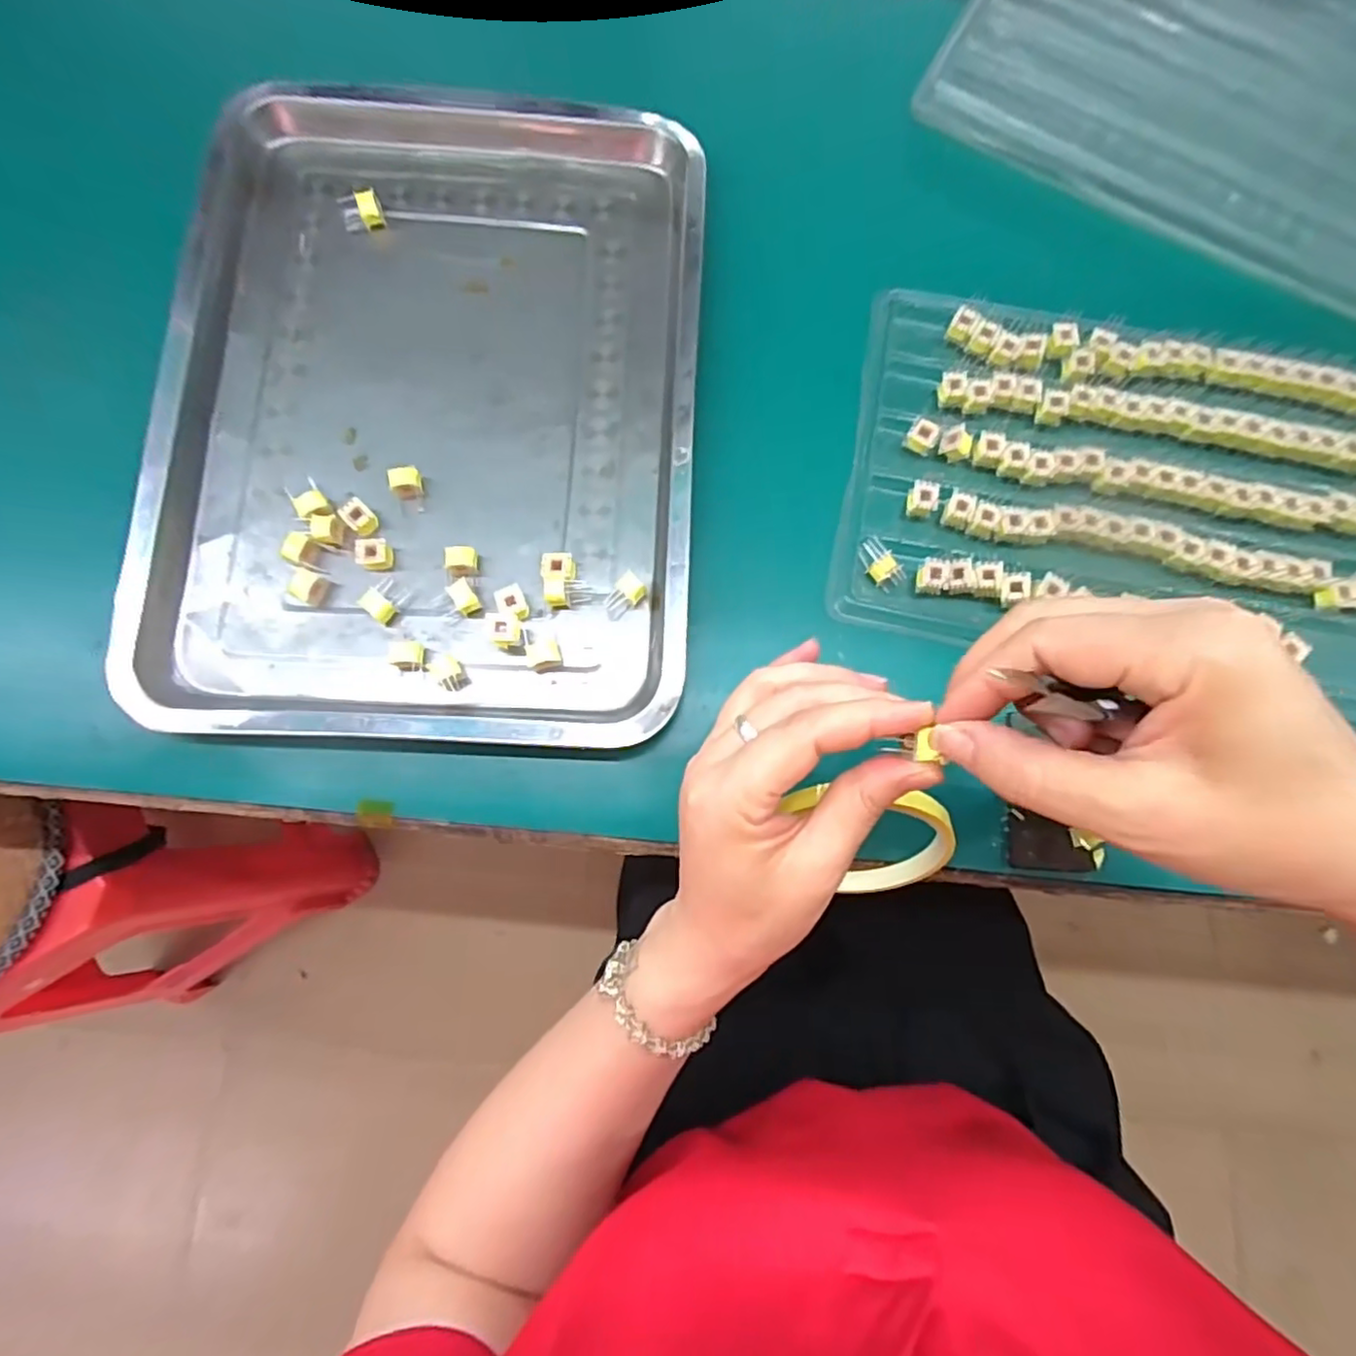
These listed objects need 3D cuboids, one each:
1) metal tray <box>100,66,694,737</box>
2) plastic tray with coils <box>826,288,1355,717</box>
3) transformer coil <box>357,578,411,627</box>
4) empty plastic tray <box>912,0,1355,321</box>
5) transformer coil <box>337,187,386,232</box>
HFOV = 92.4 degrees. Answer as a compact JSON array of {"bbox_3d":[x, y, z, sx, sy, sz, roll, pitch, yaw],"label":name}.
[{"bbox_3d":[-0.137,-0.163,0.368,0.288,0.027,0.393,2,80,1],"label":"metal tray"},{"bbox_3d":[0.260,-0.105,0.363,0.324,0.018,0.201,10,80,2],"label":"plastic tray with coils"},{"bbox_3d":[-0.158,-0.043,0.349,0.019,0.018,0.021,35,82,6],"label":"transformer coil"},{"bbox_3d":[0.347,-0.387,0.416,0.318,0.016,0.237,29,80,4],"label":"empty plastic tray"},{"bbox_3d":[-0.191,-0.281,0.392,0.024,0.013,0.016,-21,80,-3],"label":"transformer coil"}]

